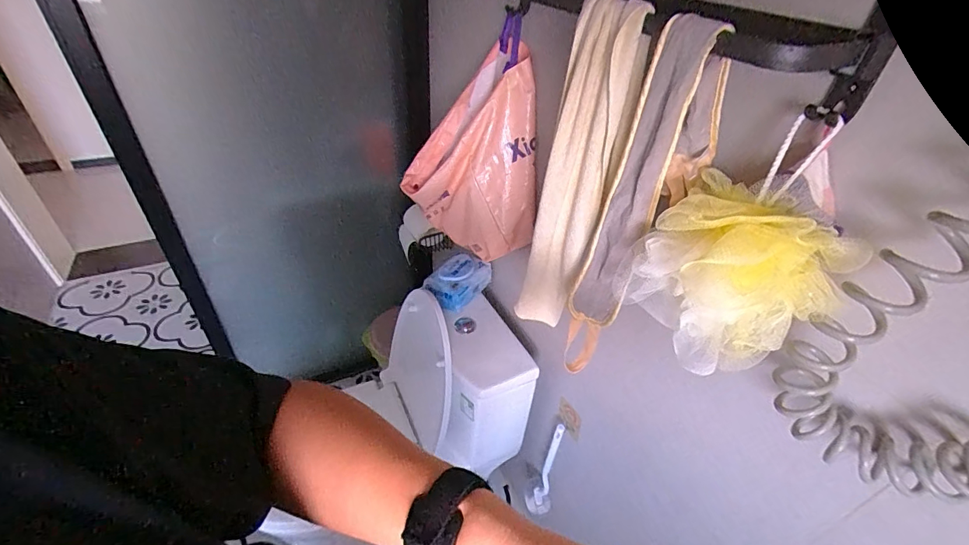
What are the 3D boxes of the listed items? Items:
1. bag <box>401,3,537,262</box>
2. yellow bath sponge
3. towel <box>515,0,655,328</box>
[{"bbox_3d":[-0.033,-0.241,0.888,0.261,0.393,0.181,-2,39,-9],"label":"bag"},{"bbox_3d":[0.241,0.004,0.436,0.132,0.155,0.165,-28,49,-35],"label":"yellow bath sponge"},{"bbox_3d":[0.119,-0.109,0.594,0.092,0.444,0.059,16,40,12],"label":"towel"}]

